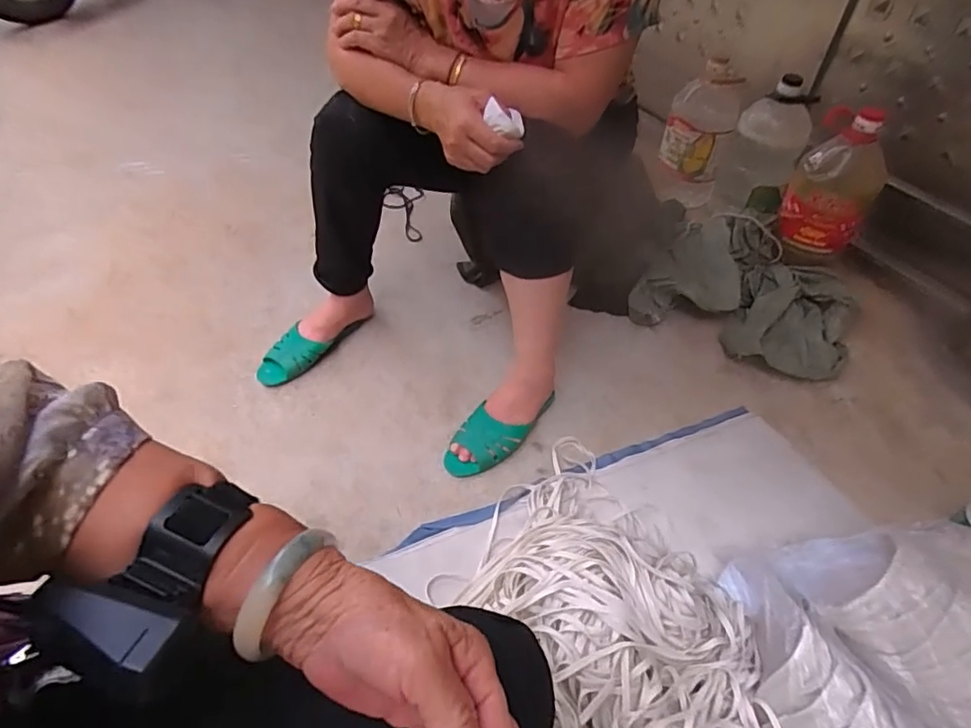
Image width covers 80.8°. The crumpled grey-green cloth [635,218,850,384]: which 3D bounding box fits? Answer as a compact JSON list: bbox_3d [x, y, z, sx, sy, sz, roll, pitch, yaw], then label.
[{"bbox_3d":[0.533,-0.140,1.149,0.394,0.126,0.329,28,50,22],"label":"crumpled grey-green cloth"}]

